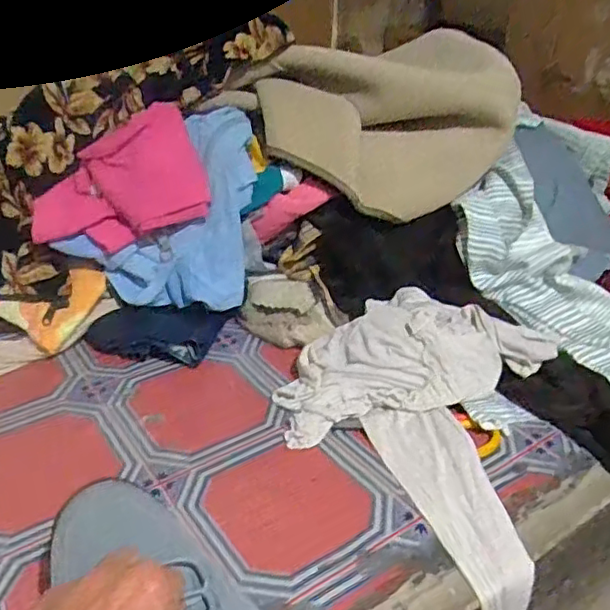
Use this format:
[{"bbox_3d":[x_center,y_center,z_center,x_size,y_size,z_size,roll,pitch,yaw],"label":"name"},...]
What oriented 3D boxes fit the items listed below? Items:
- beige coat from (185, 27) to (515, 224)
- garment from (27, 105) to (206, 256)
[{"bbox_3d":[0.098,-0.232,0.793,0.266,0.169,0.195,-17,38,-29],"label":"beige coat"},{"bbox_3d":[-0.219,-0.143,0.722,0.192,0.113,0.119,-11,35,-21],"label":"garment"}]

